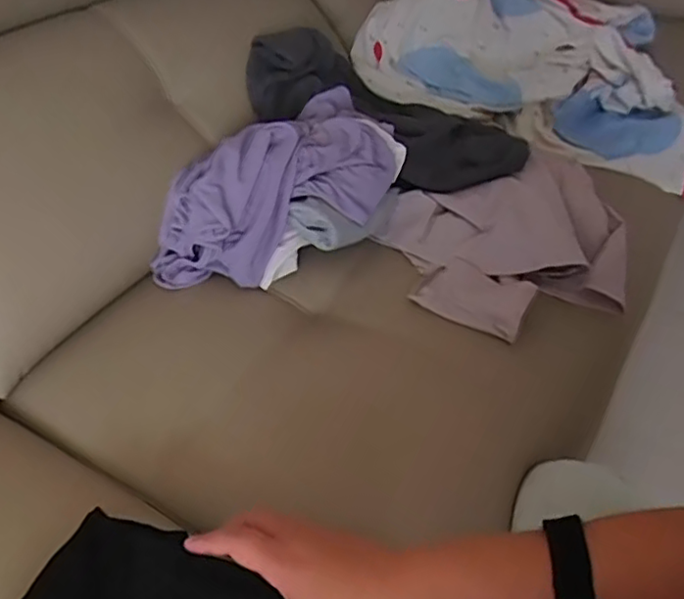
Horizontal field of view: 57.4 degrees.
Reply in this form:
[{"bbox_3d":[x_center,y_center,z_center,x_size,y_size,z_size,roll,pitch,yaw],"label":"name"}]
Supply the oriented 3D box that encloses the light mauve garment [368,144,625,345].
[{"bbox_3d":[0.220,-0.075,0.778,0.308,0.084,0.257,-10,43,-14],"label":"light mauve garment"}]

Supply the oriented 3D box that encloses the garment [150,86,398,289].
[{"bbox_3d":[-0.069,-0.142,0.811,0.219,0.112,0.372,41,62,15],"label":"garment"}]

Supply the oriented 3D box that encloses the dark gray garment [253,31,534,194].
[{"bbox_3d":[0.076,-0.293,0.913,0.416,0.133,0.249,23,45,22],"label":"dark gray garment"}]

